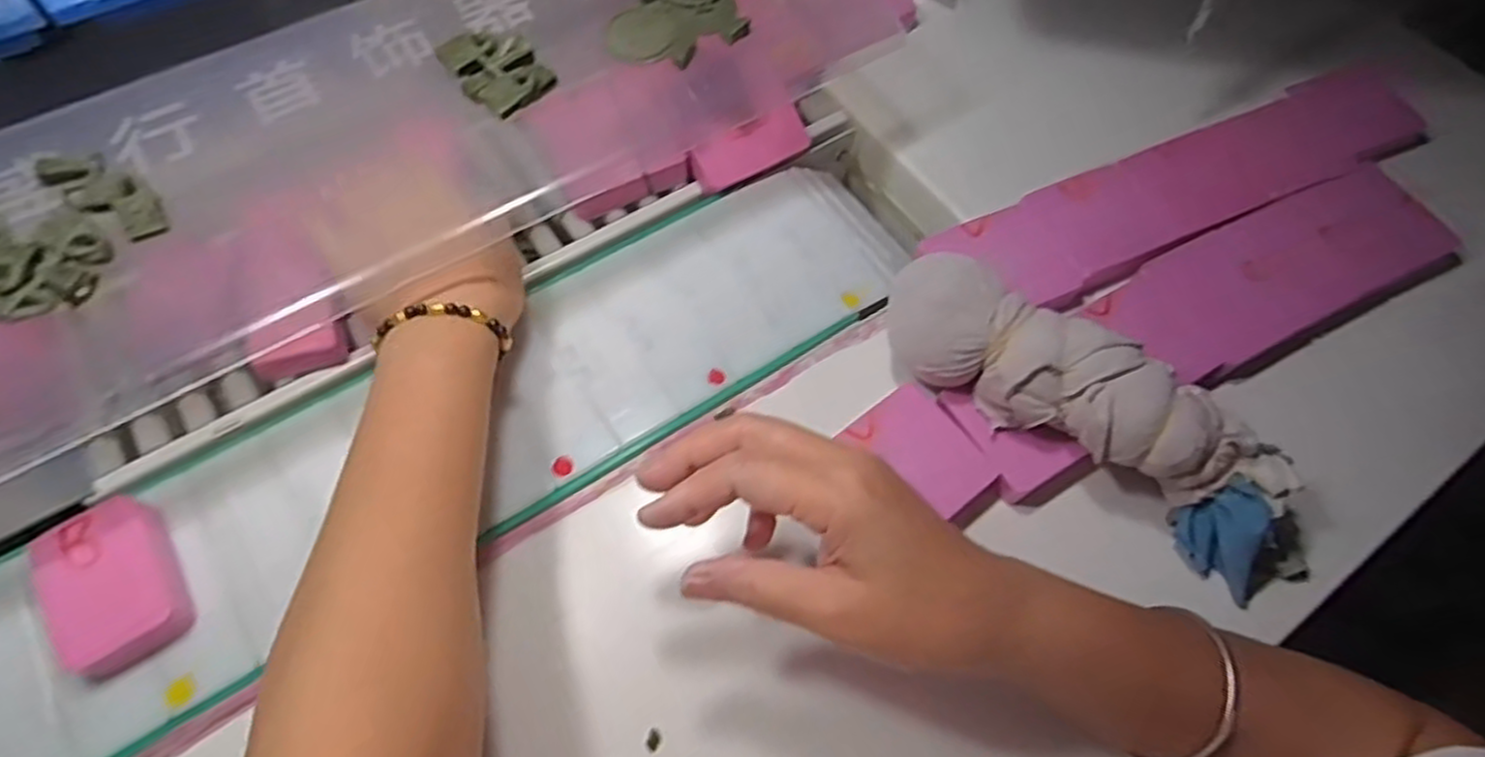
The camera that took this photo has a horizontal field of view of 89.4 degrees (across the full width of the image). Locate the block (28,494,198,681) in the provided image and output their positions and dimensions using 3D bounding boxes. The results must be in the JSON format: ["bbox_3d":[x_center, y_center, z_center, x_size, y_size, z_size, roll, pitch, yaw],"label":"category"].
[{"bbox_3d":[-0.290,0.095,0.346,0.049,0.021,0.077,-27,69,-15],"label":"block"}]

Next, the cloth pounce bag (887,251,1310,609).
[{"bbox_3d":[0.182,0.021,0.380,0.239,0.069,0.055,34,67,12],"label":"cloth pounce bag"}]

